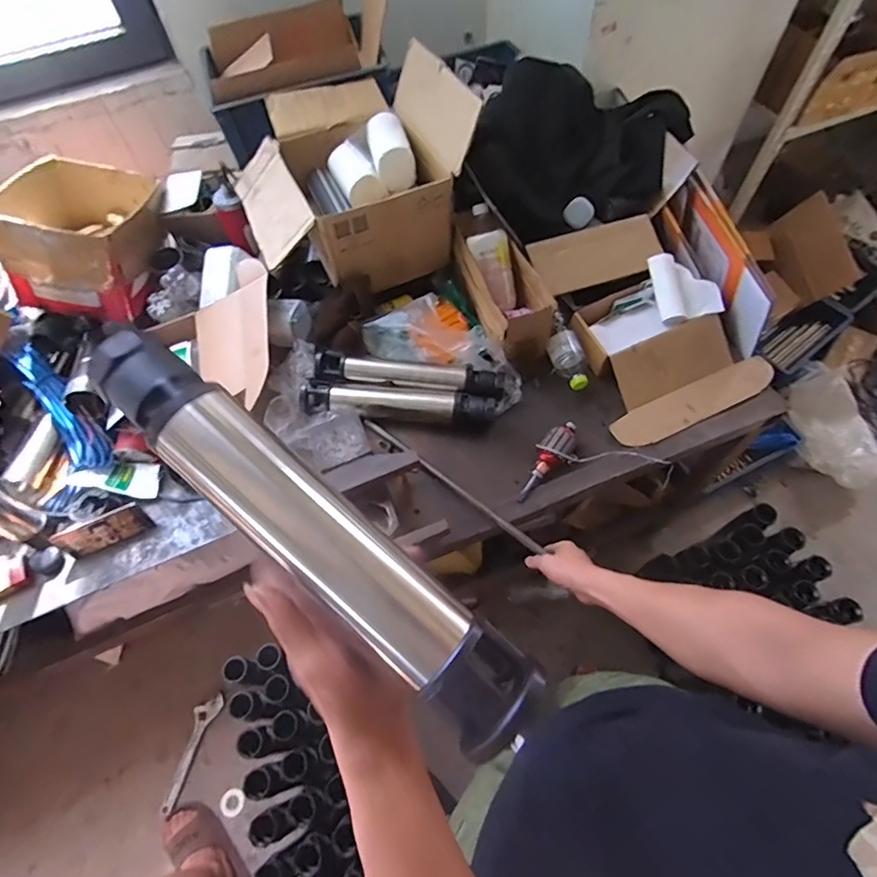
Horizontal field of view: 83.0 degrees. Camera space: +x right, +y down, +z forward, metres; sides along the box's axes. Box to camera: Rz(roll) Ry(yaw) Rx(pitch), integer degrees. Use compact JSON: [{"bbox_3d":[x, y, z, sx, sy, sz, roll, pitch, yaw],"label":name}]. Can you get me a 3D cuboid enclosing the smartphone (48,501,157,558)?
[{"bbox_3d":[-0.664,0.185,0.982,0.178,0.068,0.013,-23,28,-3],"label":"smartphone"}]

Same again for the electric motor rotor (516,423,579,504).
[{"bbox_3d":[0.197,0.041,0.901,0.057,0.043,0.183,33,66,19],"label":"electric motor rotor"}]

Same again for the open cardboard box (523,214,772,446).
[{"bbox_3d":[0.429,-0.236,0.989,0.360,0.146,0.438,-15,60,-6],"label":"open cardboard box"}]

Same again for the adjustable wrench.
[{"bbox_3d":[-0.675,0.841,1.339,0.070,0.018,0.283,15,62,11],"label":"adjustable wrench"}]

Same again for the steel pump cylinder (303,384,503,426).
[{"bbox_3d":[-0.074,-0.064,0.941,0.363,0.050,0.061,4,60,5],"label":"steel pump cylinder"}]

